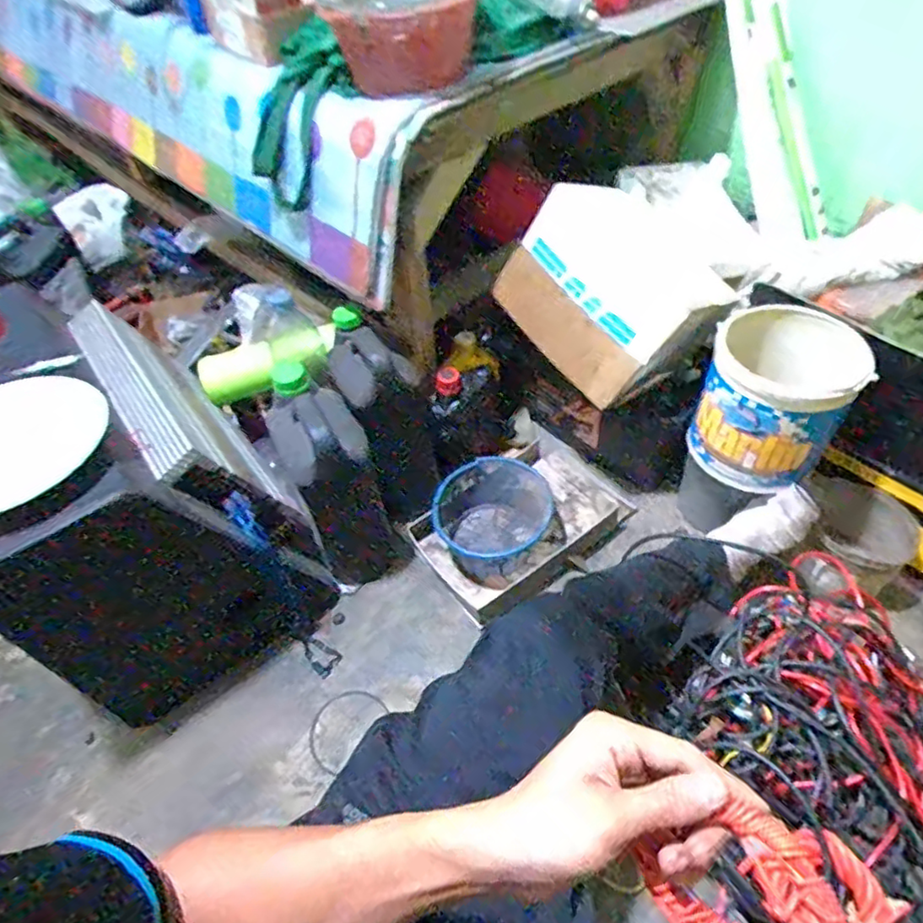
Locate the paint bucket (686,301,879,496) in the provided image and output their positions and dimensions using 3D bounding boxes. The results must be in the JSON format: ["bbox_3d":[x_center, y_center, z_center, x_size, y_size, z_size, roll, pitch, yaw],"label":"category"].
[{"bbox_3d":[0.424,-0.079,0.845,0.175,0.185,0.164,23,54,22],"label":"paint bucket"}]

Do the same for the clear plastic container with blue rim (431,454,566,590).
[{"bbox_3d":[0.067,0.091,1.013,0.193,0.090,0.181,-2,49,2],"label":"clear plastic container with blue rim"}]

